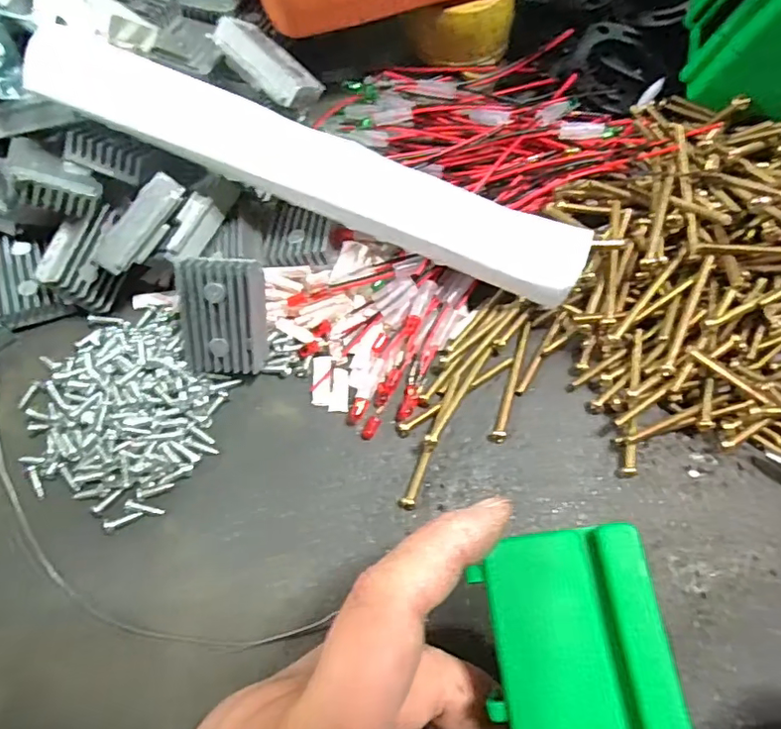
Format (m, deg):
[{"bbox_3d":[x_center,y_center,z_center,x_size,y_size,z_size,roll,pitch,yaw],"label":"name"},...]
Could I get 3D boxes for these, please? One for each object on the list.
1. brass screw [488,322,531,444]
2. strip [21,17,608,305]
[{"bbox_3d":[0.052,0.006,0.232,0.006,0.005,0.056,18,68,10],"label":"brass screw"},{"bbox_3d":[-0.030,-0.078,0.219,0.223,0.024,0.026,21,68,-4],"label":"strip"}]

